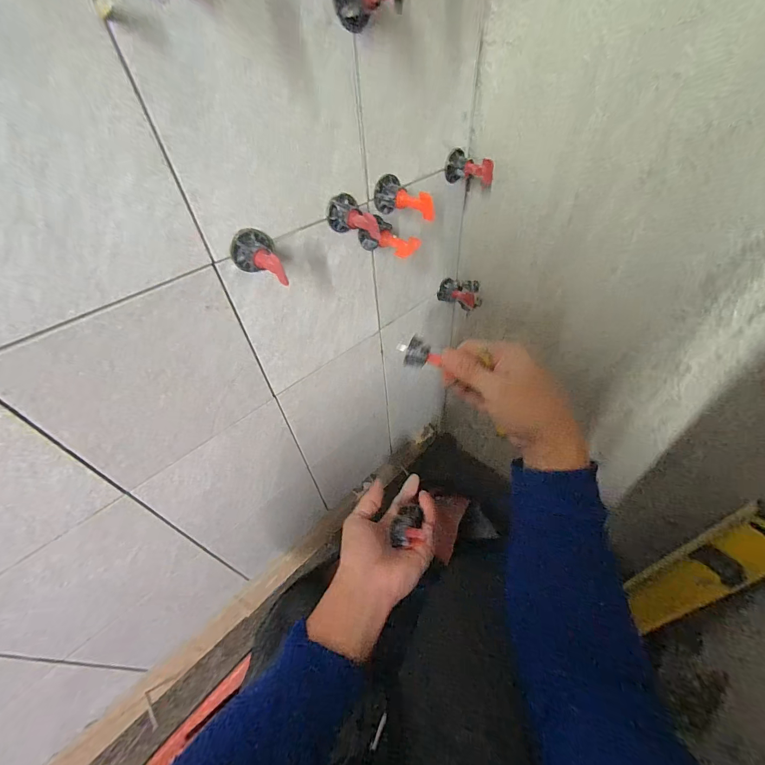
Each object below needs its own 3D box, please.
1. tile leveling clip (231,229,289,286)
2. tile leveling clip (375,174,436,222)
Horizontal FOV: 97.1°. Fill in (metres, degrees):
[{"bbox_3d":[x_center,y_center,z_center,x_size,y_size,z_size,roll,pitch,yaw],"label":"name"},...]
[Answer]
[{"bbox_3d":[-0.092,-0.091,0.251,0.032,0.029,0.049,-21,48,-15],"label":"tile leveling clip"},{"bbox_3d":[0.018,-0.165,0.307,0.031,0.029,0.055,-26,50,-19],"label":"tile leveling clip"}]

